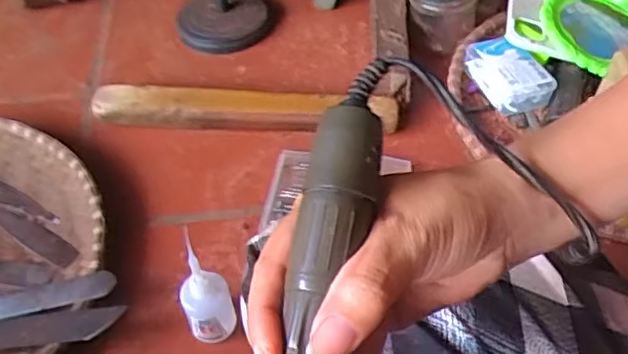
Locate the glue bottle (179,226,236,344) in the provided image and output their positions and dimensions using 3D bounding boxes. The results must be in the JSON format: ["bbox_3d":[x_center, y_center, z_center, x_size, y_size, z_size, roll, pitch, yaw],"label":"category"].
[{"bbox_3d":[-0.080,0.084,0.459,0.034,0.101,0.029,-25,52,-21],"label":"glue bottle"}]

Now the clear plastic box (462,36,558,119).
[{"bbox_3d":[0.195,-0.105,0.634,0.057,0.033,0.083,-16,50,-14],"label":"clear plastic box"}]

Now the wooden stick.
[{"bbox_3d":[-0.068,-0.064,0.627,0.297,0.034,0.031,2,48,2],"label":"wooden stick"}]

